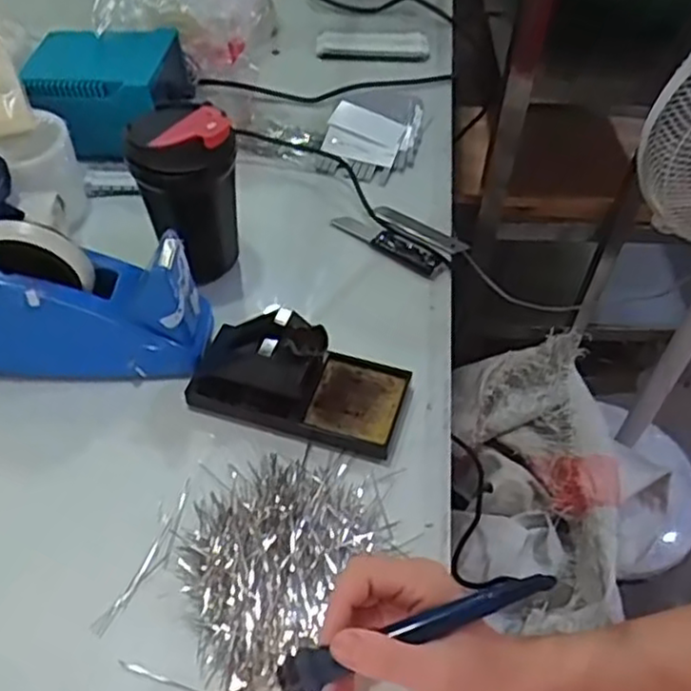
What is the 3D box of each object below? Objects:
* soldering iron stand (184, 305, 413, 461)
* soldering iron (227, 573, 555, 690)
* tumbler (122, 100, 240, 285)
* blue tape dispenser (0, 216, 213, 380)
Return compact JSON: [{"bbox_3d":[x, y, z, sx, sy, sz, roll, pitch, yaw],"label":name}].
[{"bbox_3d":[-0.038,0.018,0.535,0.161,0.068,0.074,14,52,10],"label":"soldering iron stand"},{"bbox_3d":[0.009,0.162,0.380,0.223,0.025,0.019,-17,53,-8],"label":"soldering iron"},{"bbox_3d":[-0.128,-0.121,0.597,0.079,0.153,0.071,-4,51,-4],"label":"tumbler"},{"bbox_3d":[-0.217,-0.034,0.547,0.209,0.117,0.069,1,51,0],"label":"blue tape dispenser"}]

